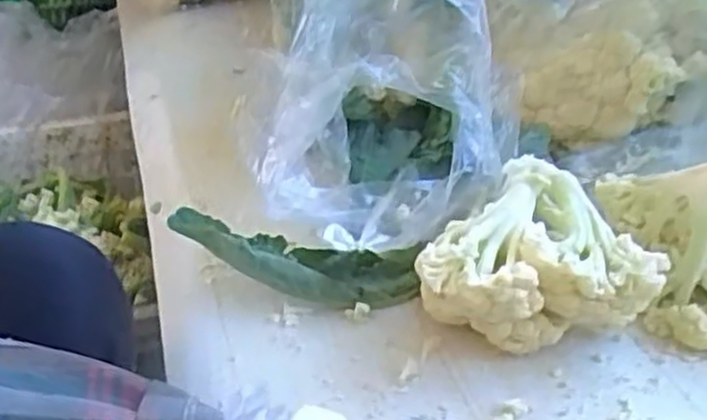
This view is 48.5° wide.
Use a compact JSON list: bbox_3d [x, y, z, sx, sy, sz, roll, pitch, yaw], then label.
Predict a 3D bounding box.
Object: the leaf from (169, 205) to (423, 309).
[{"bbox_3d":[-0.039,0.031,0.520,0.164,0.039,0.034,14,33,-5],"label":"leaf"}]

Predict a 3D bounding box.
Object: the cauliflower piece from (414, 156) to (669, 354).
[{"bbox_3d":[0.106,0.039,0.485,0.135,0.102,0.090,-6,33,-8],"label":"cauliflower piece"}]

